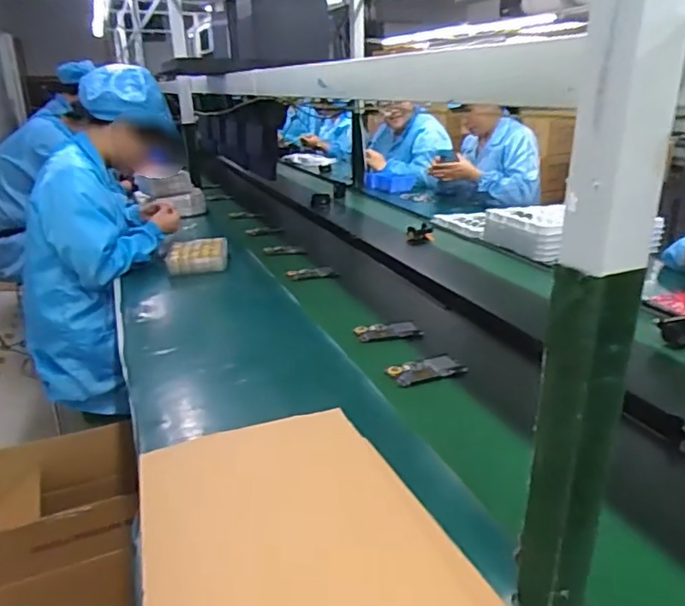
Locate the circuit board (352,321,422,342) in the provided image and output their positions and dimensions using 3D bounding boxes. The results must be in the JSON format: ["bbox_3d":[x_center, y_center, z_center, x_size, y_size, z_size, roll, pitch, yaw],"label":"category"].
[{"bbox_3d":[0.084,0.050,1.066,0.118,0.010,0.063,-4,20,-10],"label":"circuit board"}]

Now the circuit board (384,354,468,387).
[{"bbox_3d":[0.134,0.106,0.924,0.119,0.008,0.065,-9,21,-23],"label":"circuit board"}]

